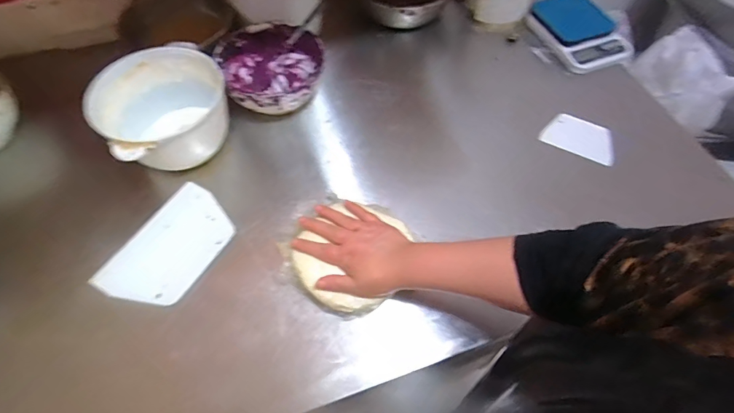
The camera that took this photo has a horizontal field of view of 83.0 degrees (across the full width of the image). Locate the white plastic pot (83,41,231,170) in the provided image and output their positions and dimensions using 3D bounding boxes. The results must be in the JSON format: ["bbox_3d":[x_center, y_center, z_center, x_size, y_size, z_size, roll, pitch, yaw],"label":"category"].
[{"bbox_3d":[-0.309,-0.145,0.648,0.165,0.137,0.187,41,68,21],"label":"white plastic pot"}]

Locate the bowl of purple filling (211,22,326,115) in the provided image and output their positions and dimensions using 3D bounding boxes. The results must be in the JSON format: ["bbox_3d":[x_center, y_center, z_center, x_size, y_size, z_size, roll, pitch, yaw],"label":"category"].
[{"bbox_3d":[-0.161,-0.233,0.720,0.162,0.073,0.177,0,60,0],"label":"bowl of purple filling"}]

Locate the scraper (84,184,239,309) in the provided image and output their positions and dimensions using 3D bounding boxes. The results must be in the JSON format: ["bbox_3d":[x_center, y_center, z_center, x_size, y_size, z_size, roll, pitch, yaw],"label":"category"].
[{"bbox_3d":[-0.284,0.058,0.604,0.127,0.008,0.188,27,63,17],"label":"scraper"}]

